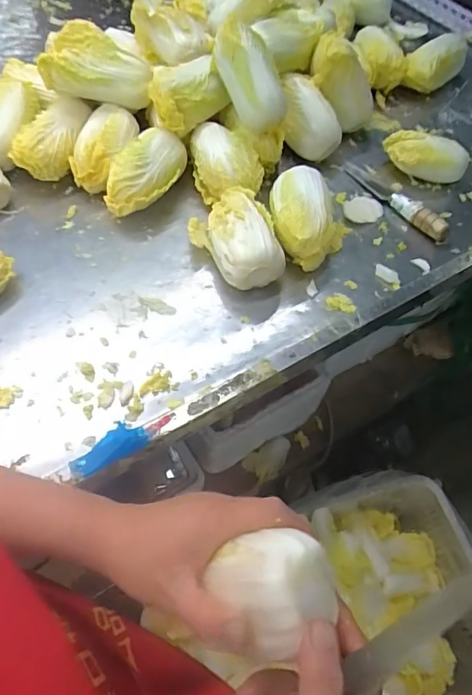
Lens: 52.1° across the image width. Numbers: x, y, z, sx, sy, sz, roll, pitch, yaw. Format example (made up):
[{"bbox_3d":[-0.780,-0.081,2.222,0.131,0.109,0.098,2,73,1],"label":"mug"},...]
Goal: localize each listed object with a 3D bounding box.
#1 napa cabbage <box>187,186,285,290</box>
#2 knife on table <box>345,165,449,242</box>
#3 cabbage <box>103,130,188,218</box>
[{"bbox_3d":[-0.004,-0.134,0.599,0.089,0.064,0.140,-18,60,-14],"label":"napa cabbage"},{"bbox_3d":[0.228,-0.218,0.688,0.031,0.030,0.189,-25,62,-18],"label":"knife on table"},{"bbox_3d":[-0.120,-0.230,0.653,0.076,0.076,0.135,28,60,15],"label":"cabbage"}]

